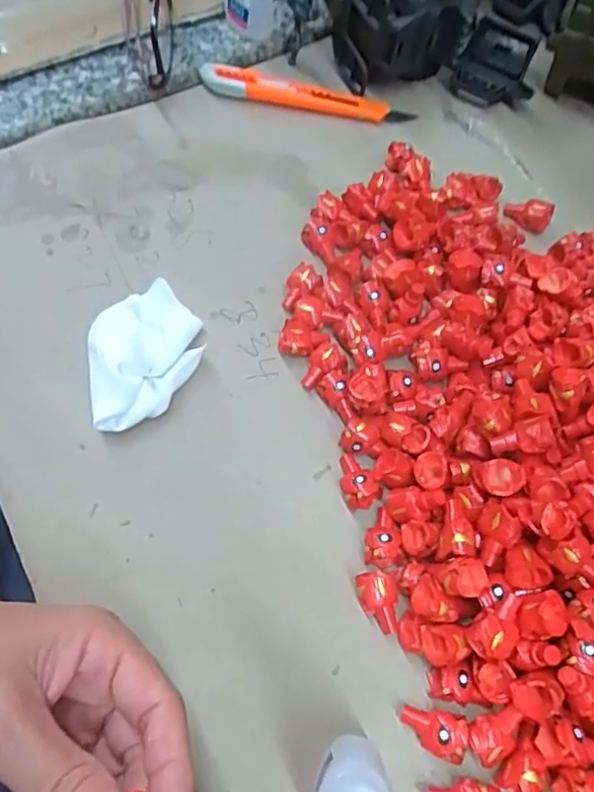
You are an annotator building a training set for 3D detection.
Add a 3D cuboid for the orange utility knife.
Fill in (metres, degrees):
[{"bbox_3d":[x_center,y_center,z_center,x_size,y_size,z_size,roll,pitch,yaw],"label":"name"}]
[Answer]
[{"bbox_3d":[0.005,-0.190,0.396,0.134,0.013,0.018,13,65,5],"label":"orange utility knife"}]

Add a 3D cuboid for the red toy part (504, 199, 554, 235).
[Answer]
[{"bbox_3d":[0.132,-0.103,0.356,0.026,0.013,0.012,15,65,7],"label":"red toy part"}]

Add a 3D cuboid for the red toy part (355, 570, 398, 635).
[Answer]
[{"bbox_3d":[0.035,0.086,0.263,0.016,0.012,0.025,-13,65,-7],"label":"red toy part"}]

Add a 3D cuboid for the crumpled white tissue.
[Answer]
[{"bbox_3d":[-0.077,-0.022,0.308,0.049,0.024,0.082,25,66,11],"label":"crumpled white tissue"}]

